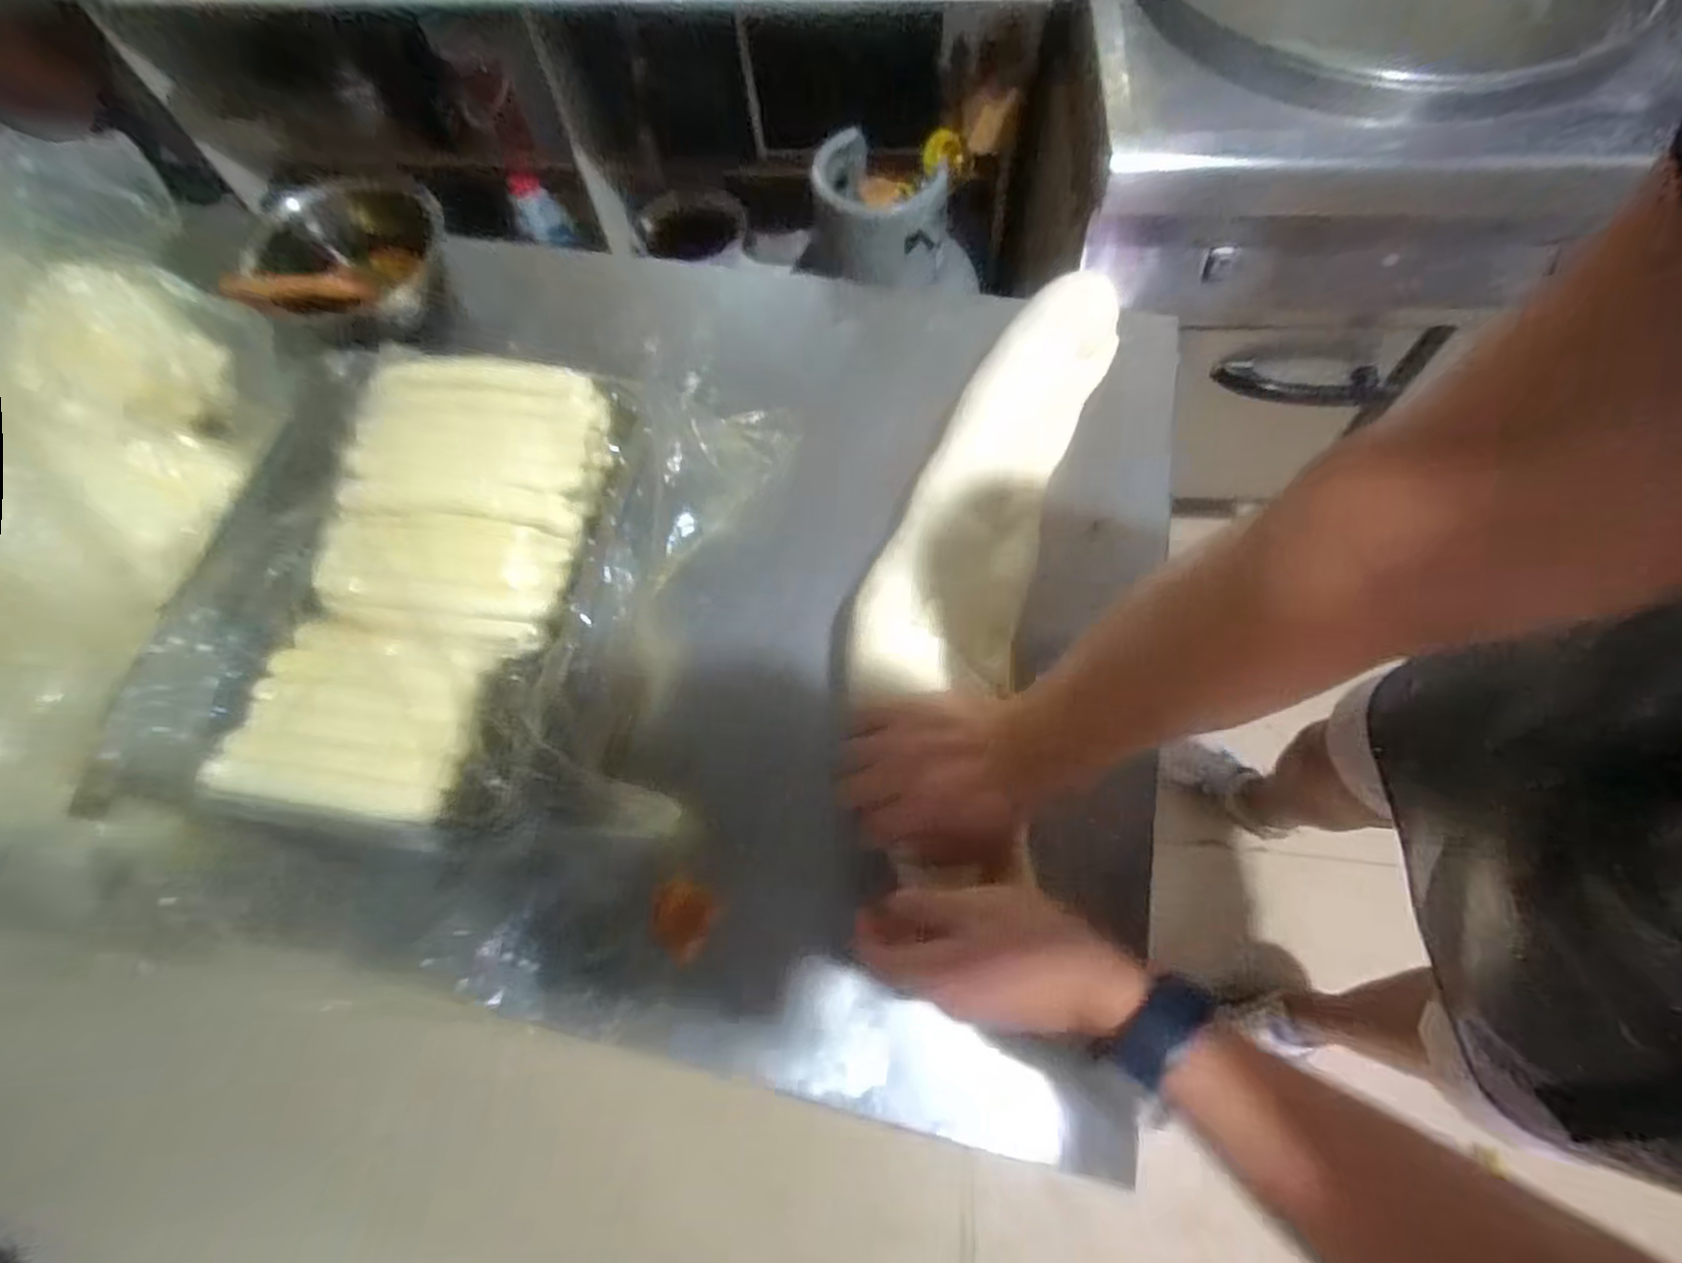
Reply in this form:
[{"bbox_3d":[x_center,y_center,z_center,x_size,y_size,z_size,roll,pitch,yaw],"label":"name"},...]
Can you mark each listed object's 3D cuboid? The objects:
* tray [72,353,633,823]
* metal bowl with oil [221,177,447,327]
[{"bbox_3d":[-0.323,-0.050,0.535,0.276,0.065,0.366,5,65,6],"label":"tray"},{"bbox_3d":[-0.473,-0.355,0.711,0.164,0.074,0.144,-11,64,-2],"label":"metal bowl with oil"}]

